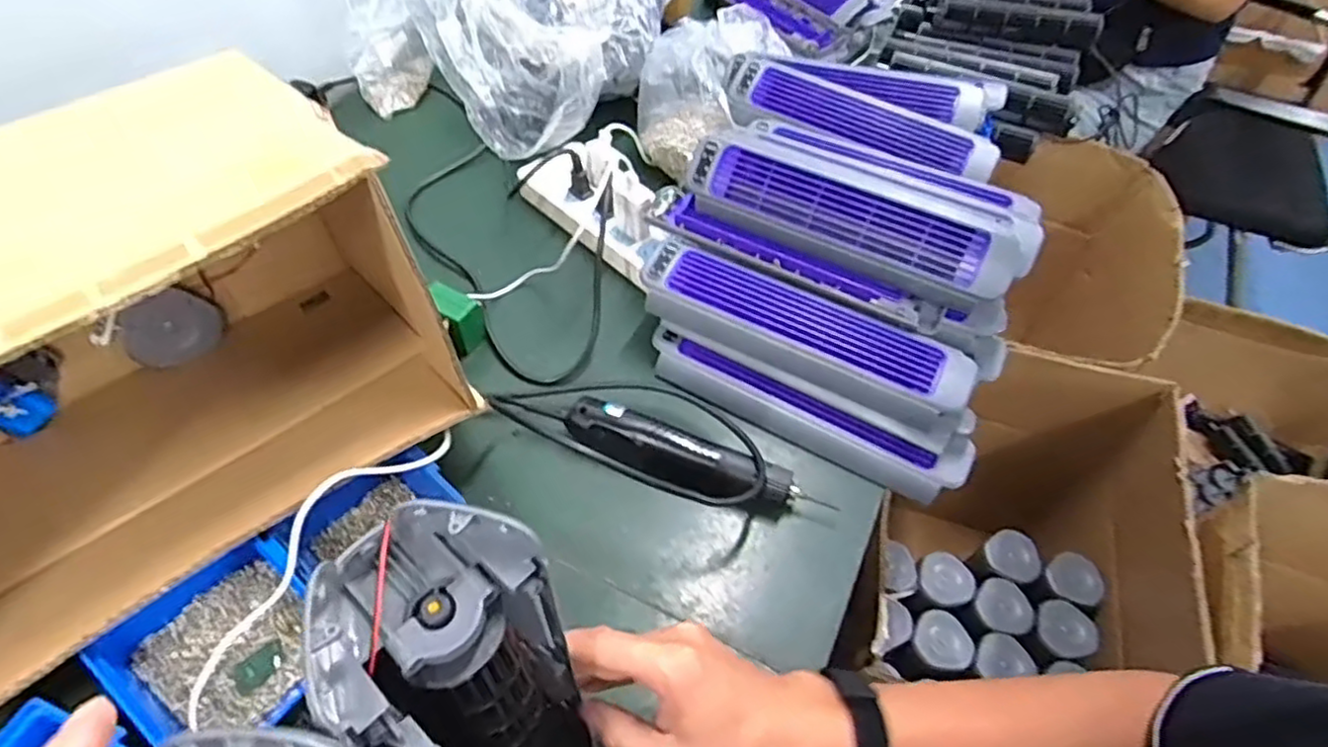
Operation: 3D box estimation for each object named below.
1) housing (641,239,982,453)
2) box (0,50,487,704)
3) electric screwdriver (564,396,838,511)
[{"bbox_3d":[0.122,-0.032,0.632,0.306,0.051,0.069,25,56,15],"label":"housing"},{"bbox_3d":[-0.390,-0.001,0.480,0.416,0.272,0.312,-36,63,-26],"label":"box"},{"bbox_3d":[0.030,0.080,0.587,0.217,0.046,0.054,19,55,11],"label":"electric screwdriver"}]

